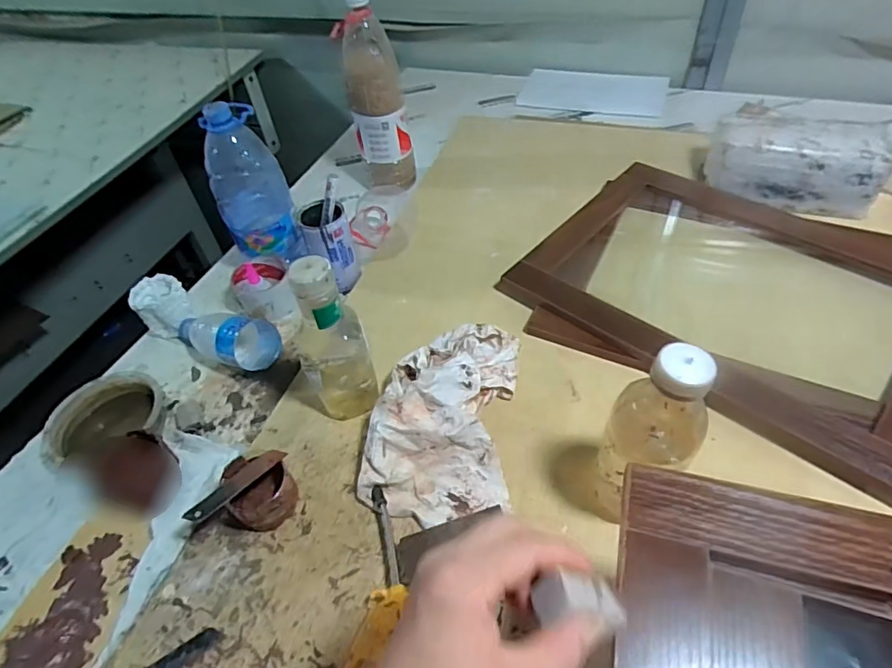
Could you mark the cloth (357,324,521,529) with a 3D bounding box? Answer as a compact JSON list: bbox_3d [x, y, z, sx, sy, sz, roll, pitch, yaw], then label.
[{"bbox_3d":[0.001,0.077,0.564,0.141,0.067,0.234,6,50,10],"label":"cloth"}]

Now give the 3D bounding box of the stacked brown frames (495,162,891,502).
[{"bbox_3d":[0.365,-0.055,0.668,0.488,0.035,0.378,31,59,28],"label":"stacked brown frames"}]

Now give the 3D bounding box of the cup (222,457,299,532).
[{"bbox_3d":[-0.182,0.156,0.516,0.068,0.049,0.063,-3,49,3],"label":"cup"}]

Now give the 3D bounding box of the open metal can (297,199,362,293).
[{"bbox_3d":[-0.157,-0.124,0.734,0.066,0.110,0.066,-3,49,3],"label":"open metal can"}]

